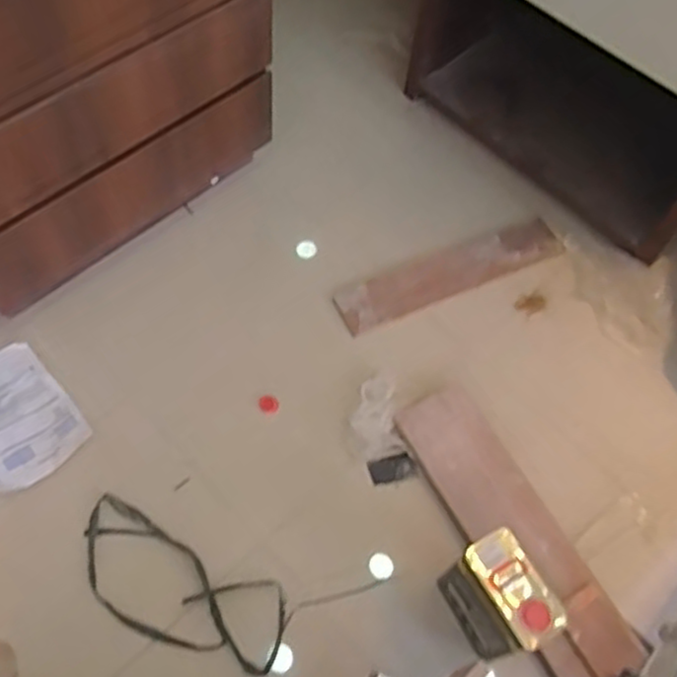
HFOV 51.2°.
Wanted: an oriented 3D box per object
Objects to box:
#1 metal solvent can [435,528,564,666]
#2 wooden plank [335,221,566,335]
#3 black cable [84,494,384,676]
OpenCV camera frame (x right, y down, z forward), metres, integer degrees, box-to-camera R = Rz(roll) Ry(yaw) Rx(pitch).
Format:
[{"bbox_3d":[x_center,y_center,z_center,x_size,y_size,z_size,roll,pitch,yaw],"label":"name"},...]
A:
[{"bbox_3d":[0.262,0.441,1.182,0.109,0.223,0.174,-22,64,-16],"label":"metal solvent can"},{"bbox_3d":[0.265,-0.158,1.665,0.580,0.022,0.133,-21,58,-17],"label":"wooden plank"},{"bbox_3d":[-0.220,0.451,1.264,0.540,0.023,0.205,17,60,6],"label":"black cable"}]

